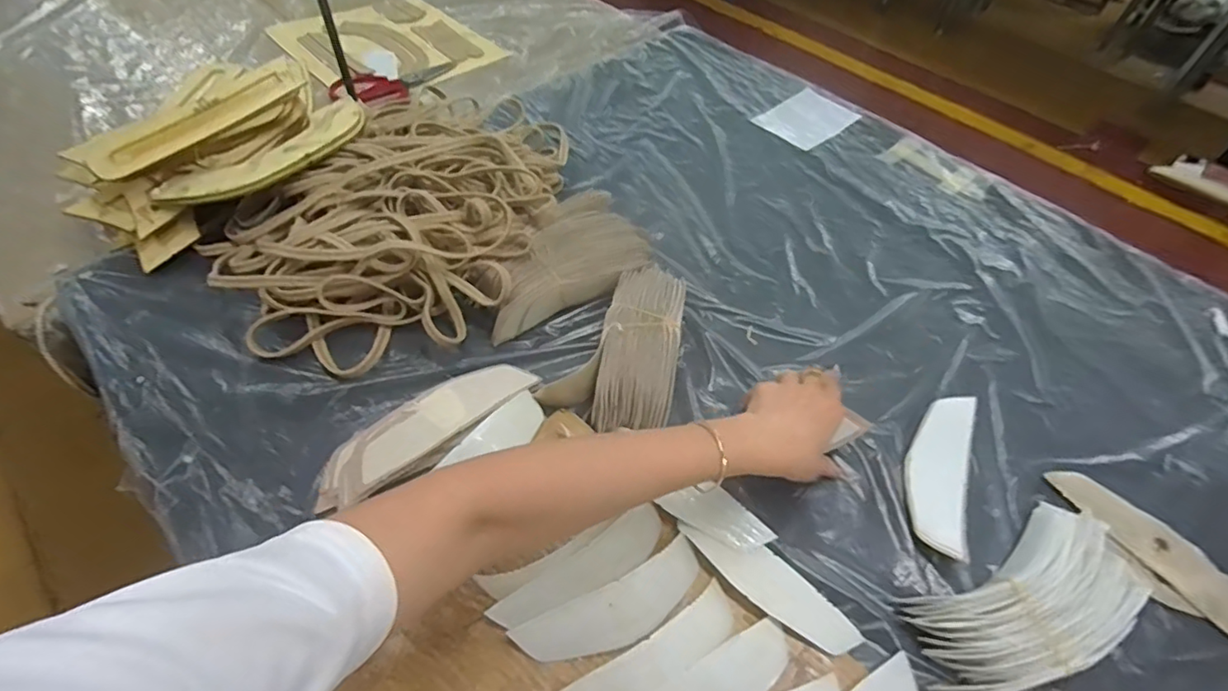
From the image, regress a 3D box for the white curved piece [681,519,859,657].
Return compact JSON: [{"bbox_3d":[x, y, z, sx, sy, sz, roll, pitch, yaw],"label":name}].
[{"bbox_3d":[0.121,0.183,0.452,0.146,0.009,0.042,36,58,23],"label":"white curved piece"}]

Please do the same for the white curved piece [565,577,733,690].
[{"bbox_3d":[0.025,0.223,0.408,0.149,0.024,0.035,-26,58,-21],"label":"white curved piece"}]

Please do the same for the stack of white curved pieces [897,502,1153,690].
[{"bbox_3d":[0.305,0.196,0.432,0.184,0.048,0.089,-21,56,-18],"label":"stack of white curved pieces"}]

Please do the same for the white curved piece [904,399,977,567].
[{"bbox_3d":[0.293,0.110,0.522,0.052,0.013,0.160,21,54,13],"label":"white curved piece"}]

